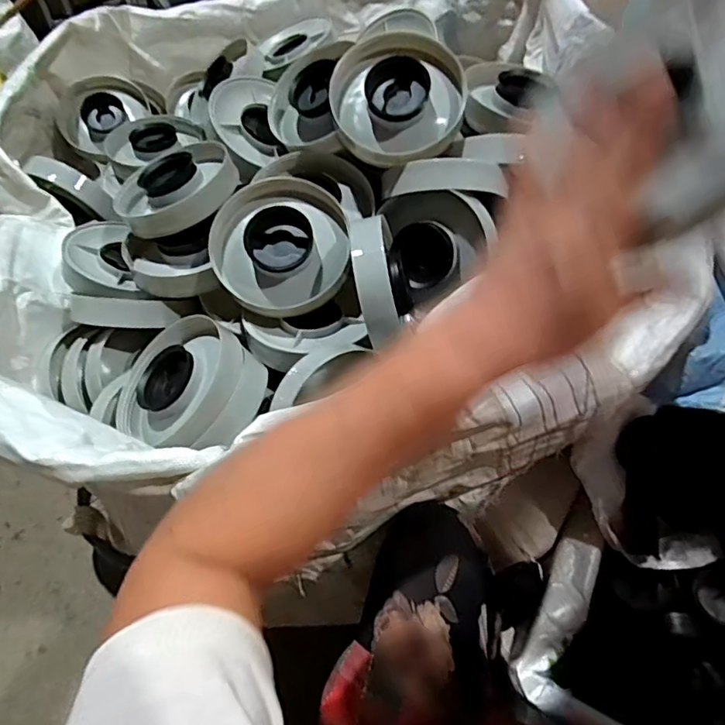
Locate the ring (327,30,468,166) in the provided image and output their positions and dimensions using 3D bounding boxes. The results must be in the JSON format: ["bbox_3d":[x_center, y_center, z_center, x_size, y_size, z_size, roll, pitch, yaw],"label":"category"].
[{"bbox_3d":[0.047,-0.321,0.649,0.149,0.155,0.066,-35,10,1],"label":"ring"}]

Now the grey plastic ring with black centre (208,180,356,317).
[{"bbox_3d":[-0.092,-0.131,0.617,0.149,0.045,0.149,0,86,-2],"label":"grey plastic ring with black centre"}]

